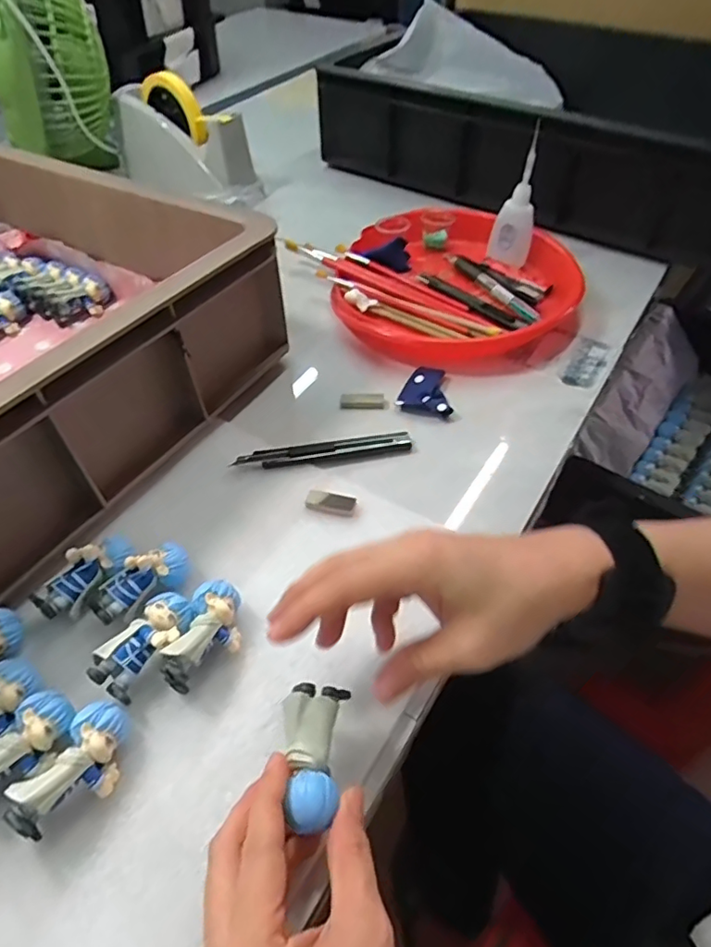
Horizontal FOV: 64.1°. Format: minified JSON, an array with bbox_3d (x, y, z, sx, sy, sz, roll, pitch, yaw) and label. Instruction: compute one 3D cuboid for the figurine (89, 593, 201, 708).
[{"bbox_3d":[-0.117,0.097,0.322,0.029,0.027,0.060,28,55,22],"label":"figurine"}]

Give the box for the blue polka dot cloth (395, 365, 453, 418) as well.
[{"bbox_3d":[0.065,-0.074,0.490,0.046,0.010,0.059,16,51,13],"label":"blue polka dot cloth"}]

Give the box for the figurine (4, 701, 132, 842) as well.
[{"bbox_3d":[-0.136,0.146,0.279,0.030,0.030,0.062,22,53,18],"label":"figurine"}]

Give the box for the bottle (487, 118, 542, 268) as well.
[{"bbox_3d":[0.168,-0.277,0.586,0.043,0.109,0.047,12,50,10],"label":"bottle"}]

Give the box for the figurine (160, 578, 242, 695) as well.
[{"bbox_3d":[-0.084,0.092,0.325,0.031,0.029,0.060,10,50,9],"label":"figurine"}]

